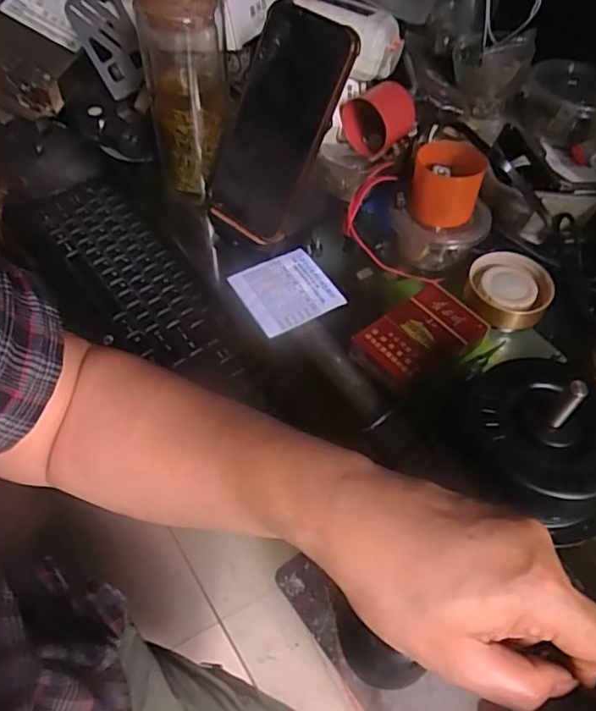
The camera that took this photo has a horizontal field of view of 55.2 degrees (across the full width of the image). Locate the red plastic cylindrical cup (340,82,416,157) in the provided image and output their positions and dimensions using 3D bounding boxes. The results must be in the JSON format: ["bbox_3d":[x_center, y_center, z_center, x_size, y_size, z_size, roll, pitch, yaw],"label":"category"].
[{"bbox_3d":[0.064,-0.189,0.451,0.049,0.044,0.041,22,61,32],"label":"red plastic cylindrical cup"}]

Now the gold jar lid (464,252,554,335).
[{"bbox_3d":[0.163,-0.051,0.445,0.061,0.021,0.064,1,54,-1],"label":"gold jar lid"}]

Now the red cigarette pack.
[{"bbox_3d":[0.089,-0.015,0.412,0.079,0.017,0.055,-33,62,-23],"label":"red cigarette pack"}]

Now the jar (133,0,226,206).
[{"bbox_3d":[-0.089,-0.210,0.455,0.061,0.168,0.056,1,54,-1],"label":"jar"}]

